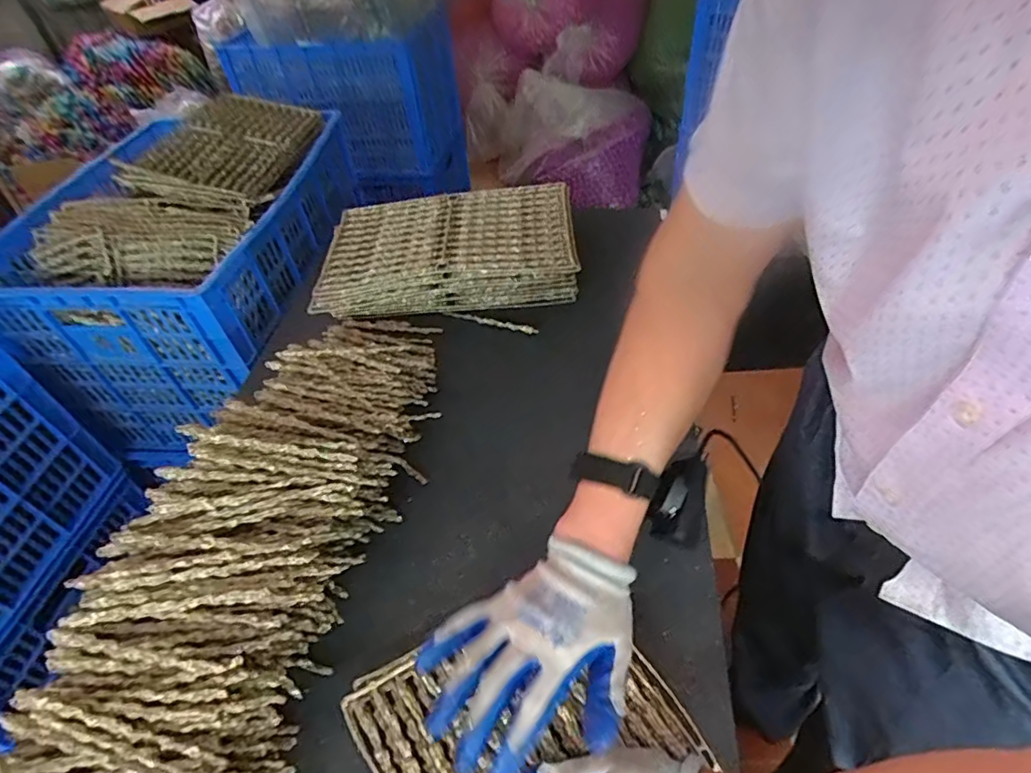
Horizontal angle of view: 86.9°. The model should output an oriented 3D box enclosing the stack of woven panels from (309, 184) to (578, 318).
[{"bbox_3d":[-0.099,-0.202,0.828,0.363,0.093,0.216,-4,46,0],"label":"stack of woven panels"}]

